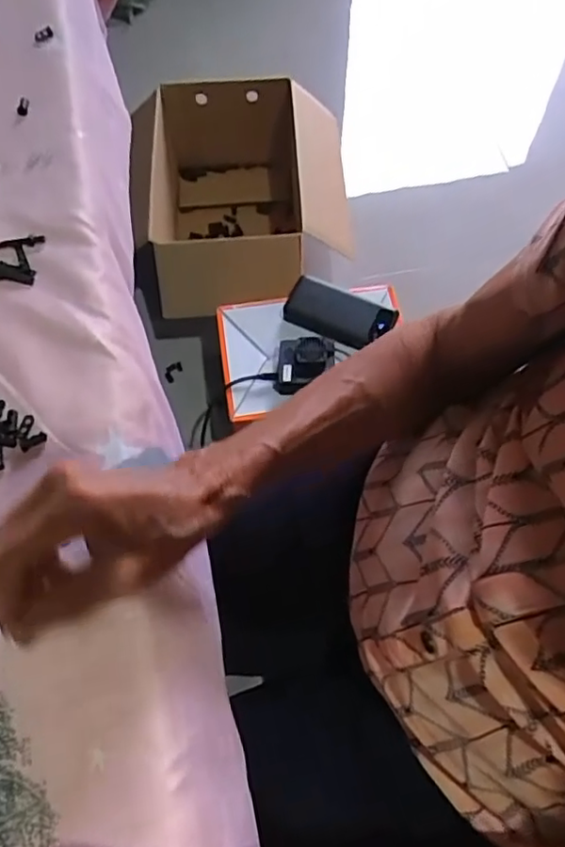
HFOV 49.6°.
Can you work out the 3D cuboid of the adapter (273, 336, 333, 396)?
[{"bbox_3d":[0.029,-0.079,0.844,0.075,0.043,0.078,8,66,5],"label":"adapter"}]

